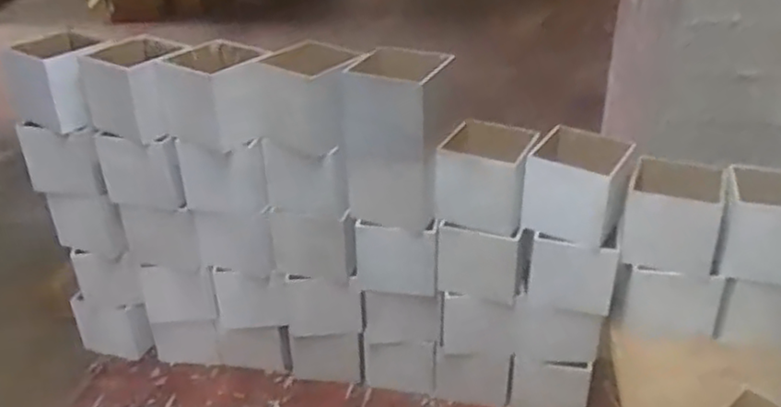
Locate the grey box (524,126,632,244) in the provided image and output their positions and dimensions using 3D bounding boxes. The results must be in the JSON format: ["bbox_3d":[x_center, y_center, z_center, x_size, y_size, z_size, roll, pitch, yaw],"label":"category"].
[{"bbox_3d":[0.250,-0.031,0.942,0.123,0.109,0.123,10,33,19],"label":"grey box"}]

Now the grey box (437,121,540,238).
[{"bbox_3d":[0.136,-0.042,0.980,0.114,0.102,0.147,7,32,15],"label":"grey box"}]

